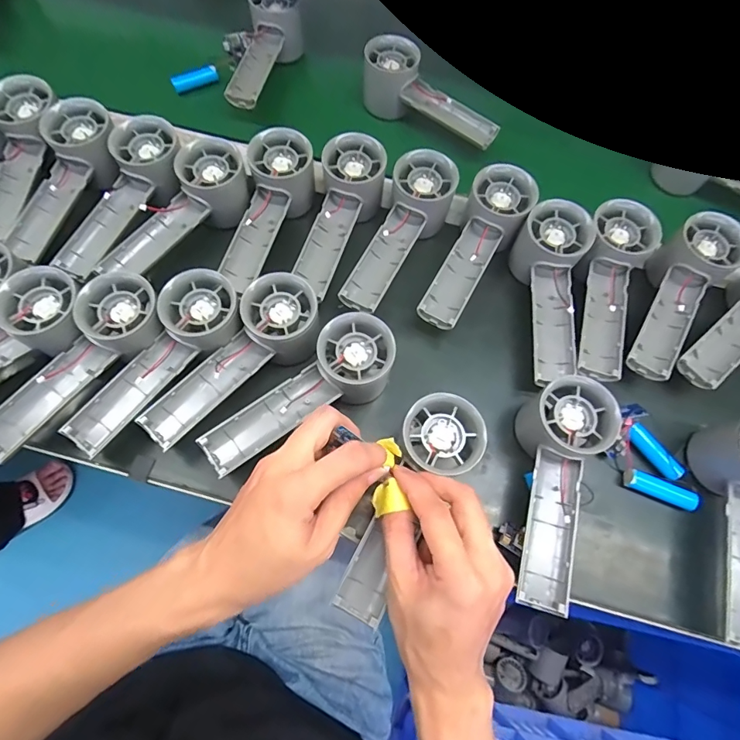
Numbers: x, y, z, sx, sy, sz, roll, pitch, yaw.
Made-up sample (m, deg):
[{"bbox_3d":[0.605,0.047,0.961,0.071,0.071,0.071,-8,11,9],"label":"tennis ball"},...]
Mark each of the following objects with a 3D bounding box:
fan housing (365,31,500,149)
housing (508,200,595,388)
[{"bbox_3d":[0.065,-0.291,0.457,0.156,0.053,0.050,29,70,8],"label":"fan housing"},{"bbox_3d":[0.156,-0.064,0.374,0.052,0.047,0.151,4,81,-1],"label":"housing"}]

